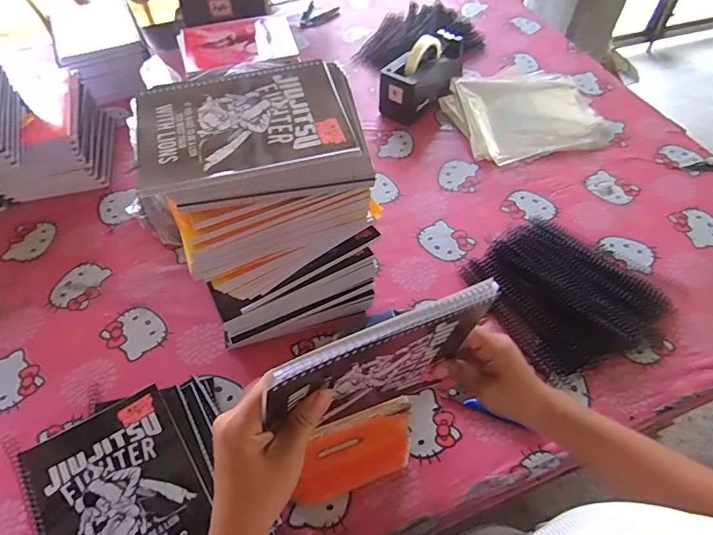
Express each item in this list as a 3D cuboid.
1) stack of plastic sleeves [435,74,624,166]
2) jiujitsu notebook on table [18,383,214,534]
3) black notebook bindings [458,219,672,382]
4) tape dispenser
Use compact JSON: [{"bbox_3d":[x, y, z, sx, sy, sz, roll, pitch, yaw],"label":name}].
[{"bbox_3d":[0.329,-0.294,0.869,0.319,0.041,0.216,-9,55,-5],"label":"stack of plastic sleeves"},{"bbox_3d":[-0.236,0.237,0.460,0.144,0.023,0.205,-29,59,-19],"label":"jiujitsu notebook on table"},{"bbox_3d":[0.294,0.022,0.647,0.213,0.038,0.221,-23,57,-15],"label":"black notebook bindings"},{"bbox_3d":[0.132,-0.382,0.892,0.086,0.119,0.196,31,60,21],"label":"tape dispenser"}]

